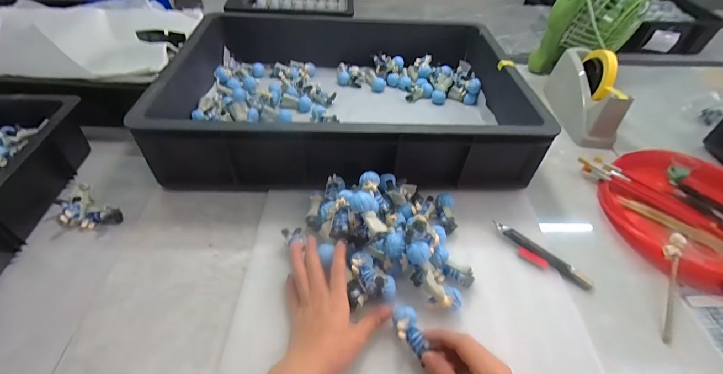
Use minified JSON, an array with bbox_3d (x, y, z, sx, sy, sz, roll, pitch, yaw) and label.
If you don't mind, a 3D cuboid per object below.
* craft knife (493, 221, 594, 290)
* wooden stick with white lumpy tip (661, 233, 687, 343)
[{"bbox_3d":[0.240,0.092,0.457,0.135,0.012,0.030,36,53,27],"label":"craft knife"},{"bbox_3d":[0.379,0.118,0.417,0.017,0.017,0.144,23,66,17],"label":"wooden stick with white lumpy tip"}]

